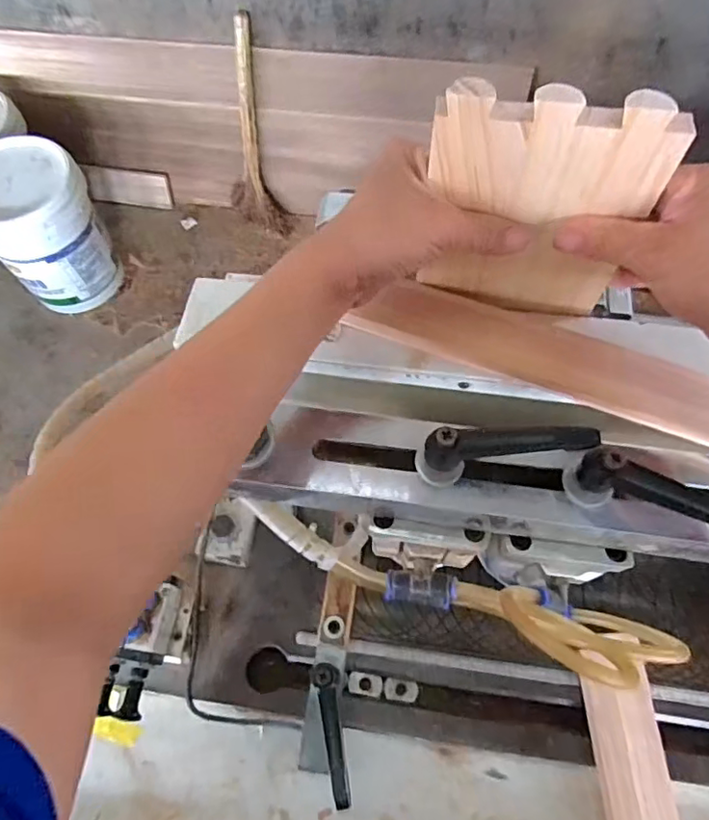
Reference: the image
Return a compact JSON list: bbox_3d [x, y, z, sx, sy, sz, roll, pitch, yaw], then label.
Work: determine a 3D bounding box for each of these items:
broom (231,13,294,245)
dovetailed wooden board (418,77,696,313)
[{"bbox_3d":[-0.295,-0.790,1.616,0.179,0.590,0.068,-4,42,0],"label":"broom"},{"bbox_3d":[0.100,-0.110,0.317,0.117,0.142,0.016,8,65,5],"label":"dovetailed wooden board"}]

